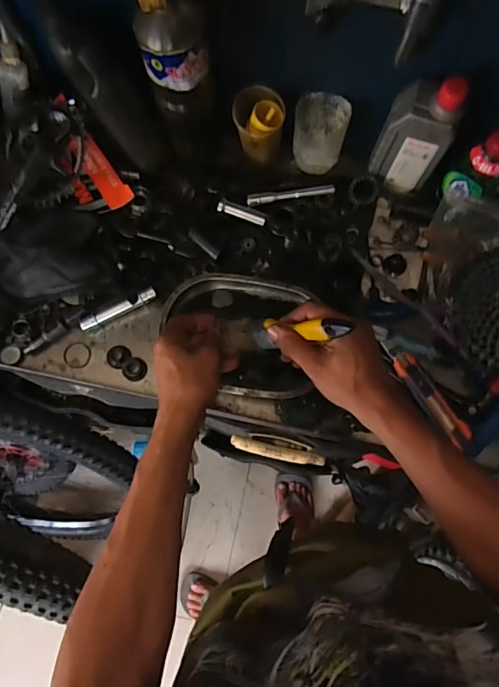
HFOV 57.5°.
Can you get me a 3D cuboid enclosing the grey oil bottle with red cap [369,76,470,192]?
[{"bbox_3d":[0.211,-0.263,0.588,0.081,0.177,0.053,22,75,6],"label":"grey oil bottle with red cap"}]

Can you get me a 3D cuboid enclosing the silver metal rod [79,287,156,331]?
[{"bbox_3d":[-0.177,-0.048,0.608,0.107,0.015,0.018,-23,75,-7],"label":"silver metal rod"}]

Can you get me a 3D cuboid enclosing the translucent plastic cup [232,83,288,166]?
[{"bbox_3d":[0.013,-0.293,0.623,0.066,0.090,0.061,0,73,0],"label":"translucent plastic cup"}]

